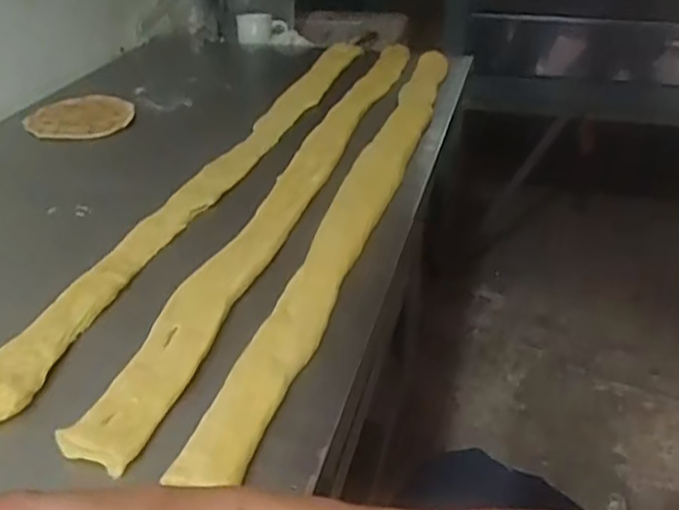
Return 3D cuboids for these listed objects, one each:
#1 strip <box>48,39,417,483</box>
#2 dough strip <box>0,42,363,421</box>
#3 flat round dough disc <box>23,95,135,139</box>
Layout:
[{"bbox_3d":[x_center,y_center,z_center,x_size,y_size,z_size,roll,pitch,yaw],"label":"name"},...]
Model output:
[{"bbox_3d":[-0.036,-0.097,0.747,0.055,0.021,0.817,8,34,14],"label":"strip"},{"bbox_3d":[-0.119,-0.116,0.786,0.051,0.017,0.839,9,34,15],"label":"dough strip"},{"bbox_3d":[-0.339,-0.180,0.894,0.130,0.013,0.127,-1,33,1],"label":"flat round dough disc"}]

